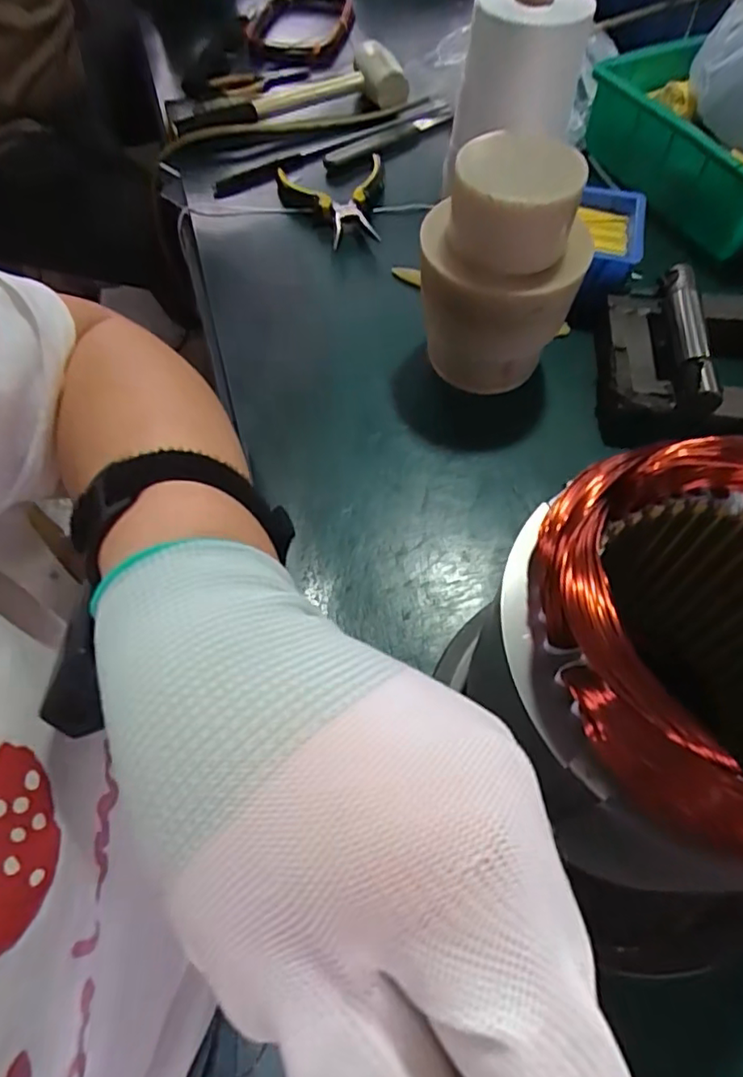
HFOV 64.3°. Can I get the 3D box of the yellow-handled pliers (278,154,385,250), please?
[{"bbox_3d":[-0.038,-0.323,0.557,0.100,0.023,0.120,-5,61,-2],"label":"yellow-handled pliers"}]

